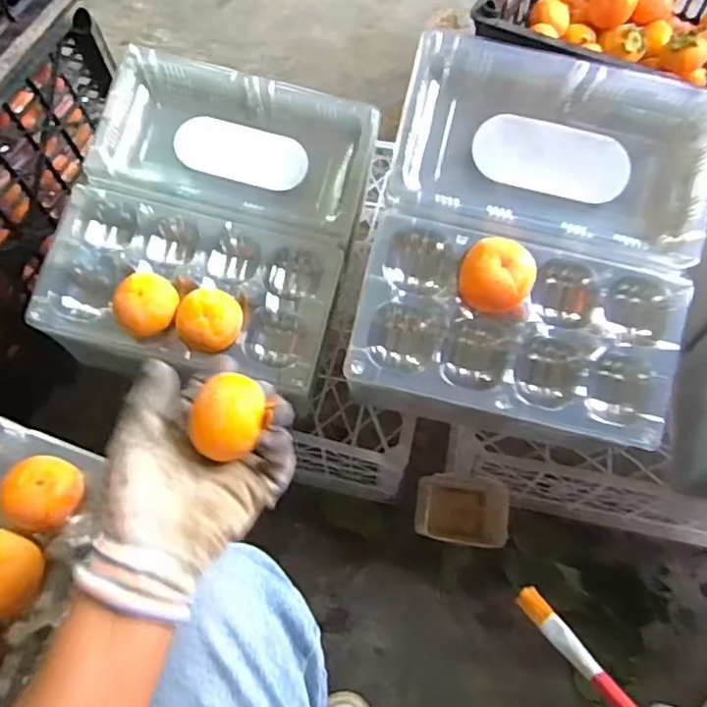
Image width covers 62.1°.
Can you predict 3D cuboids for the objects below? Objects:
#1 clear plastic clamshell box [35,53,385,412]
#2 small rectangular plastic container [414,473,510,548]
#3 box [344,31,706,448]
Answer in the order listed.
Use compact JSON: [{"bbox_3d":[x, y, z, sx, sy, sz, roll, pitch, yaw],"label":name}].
[{"bbox_3d":[-0.132,-0.130,0.566,0.258,0.104,0.296,11,65,8],"label":"clear plastic clamshell box"},{"bbox_3d":[0.123,0.185,0.681,0.100,0.072,0.074,2,64,3],"label":"small rectangular plastic container"},{"bbox_3d":[0.155,-0.087,0.509,0.267,0.173,0.283,12,65,8],"label":"box"}]

